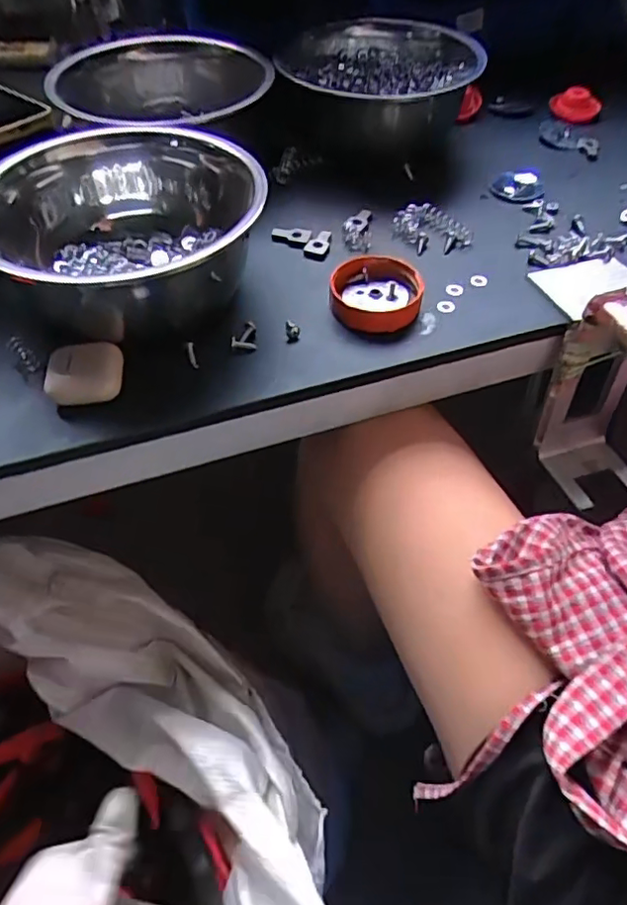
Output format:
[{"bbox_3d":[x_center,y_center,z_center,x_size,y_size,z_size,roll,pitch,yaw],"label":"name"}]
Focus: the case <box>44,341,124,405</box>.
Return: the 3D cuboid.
[{"bbox_3d":[-0.139,-0.049,0.363,0.044,0.021,0.040,-10,53,-8],"label":"case"}]

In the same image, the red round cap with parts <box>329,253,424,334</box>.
[{"bbox_3d":[0.044,-0.111,0.413,0.062,0.020,0.063,0,53,0],"label":"red round cap with parts"}]

